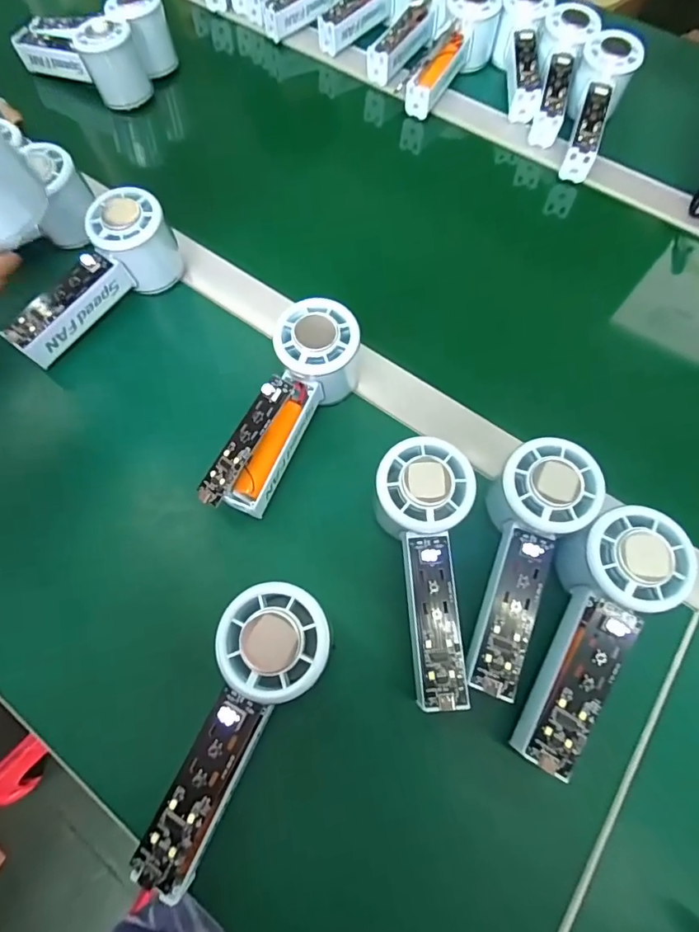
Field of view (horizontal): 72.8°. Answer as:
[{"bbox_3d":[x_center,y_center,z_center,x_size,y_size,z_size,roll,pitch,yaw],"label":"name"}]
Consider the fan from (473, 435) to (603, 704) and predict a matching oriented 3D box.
[{"bbox_3d":[0.104,0.059,0.292,0.053,0.053,0.147,18,81,6],"label":"fan"}]

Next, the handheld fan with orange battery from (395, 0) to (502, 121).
[{"bbox_3d":[0.109,-0.449,0.522,0.055,0.059,0.164,34,84,12],"label":"handheld fan with orange battery"}]

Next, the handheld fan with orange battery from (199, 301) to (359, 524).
[{"bbox_3d":[-0.042,-0.036,0.324,0.054,0.058,0.149,22,68,7],"label":"handheld fan with orange battery"}]

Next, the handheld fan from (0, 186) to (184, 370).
[{"bbox_3d":[-0.202,-0.148,0.366,0.046,0.059,0.144,41,72,14],"label":"handheld fan"}]

